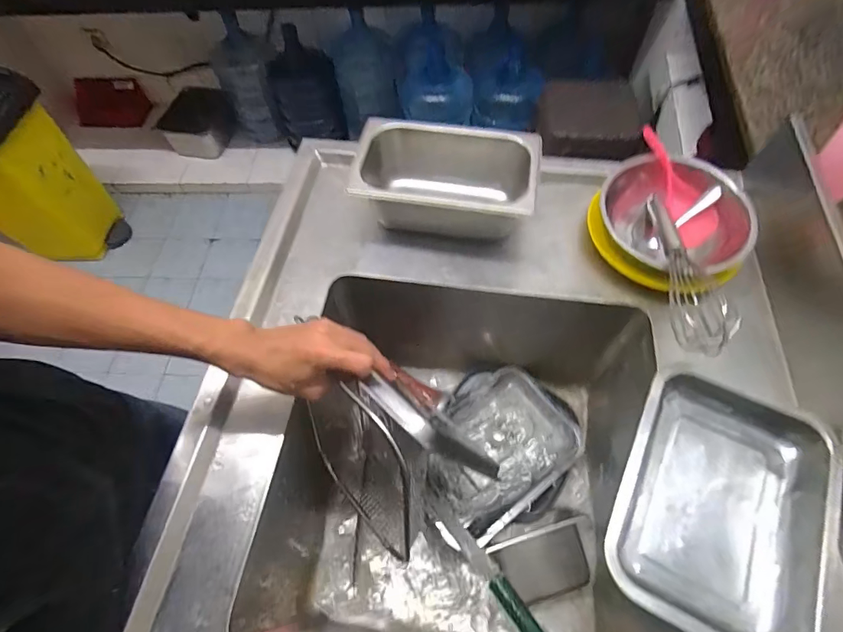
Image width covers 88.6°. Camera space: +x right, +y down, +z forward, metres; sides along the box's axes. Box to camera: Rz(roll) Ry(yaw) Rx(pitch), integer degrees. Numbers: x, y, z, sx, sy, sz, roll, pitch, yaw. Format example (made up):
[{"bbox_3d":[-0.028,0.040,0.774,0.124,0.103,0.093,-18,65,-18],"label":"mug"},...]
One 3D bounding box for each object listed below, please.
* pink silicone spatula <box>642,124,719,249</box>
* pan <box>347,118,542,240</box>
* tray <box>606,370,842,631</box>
[{"bbox_3d":[0.383,-0.197,0.644,0.056,0.023,0.189,-30,94,-14],"label":"pink silicone spatula"},{"bbox_3d":[0.040,-0.197,0.656,0.268,0.110,0.178,3,61,5],"label":"pan"},{"bbox_3d":[0.315,0.200,0.461,0.198,0.057,0.264,25,64,17],"label":"tray"}]

